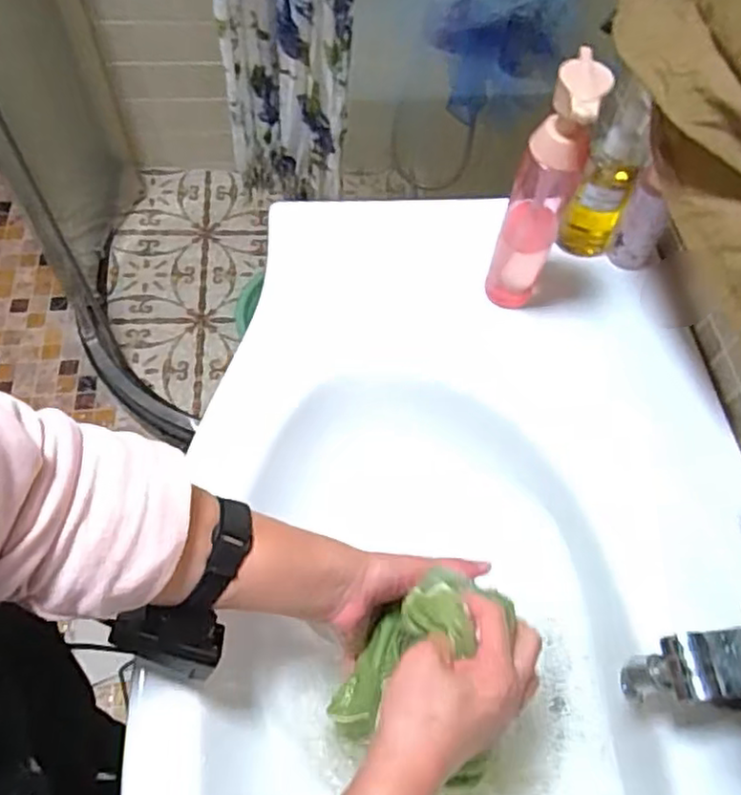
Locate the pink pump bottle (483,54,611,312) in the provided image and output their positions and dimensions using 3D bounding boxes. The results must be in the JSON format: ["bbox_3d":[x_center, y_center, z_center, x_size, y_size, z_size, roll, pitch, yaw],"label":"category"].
[{"bbox_3d":[0.143,-0.161,0.567,0.049,0.256,0.051,22,61,8],"label":"pink pump bottle"}]

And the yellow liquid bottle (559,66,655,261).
[{"bbox_3d":[0.231,-0.216,0.631,0.058,0.181,0.051,26,62,10],"label":"yellow liquid bottle"}]

